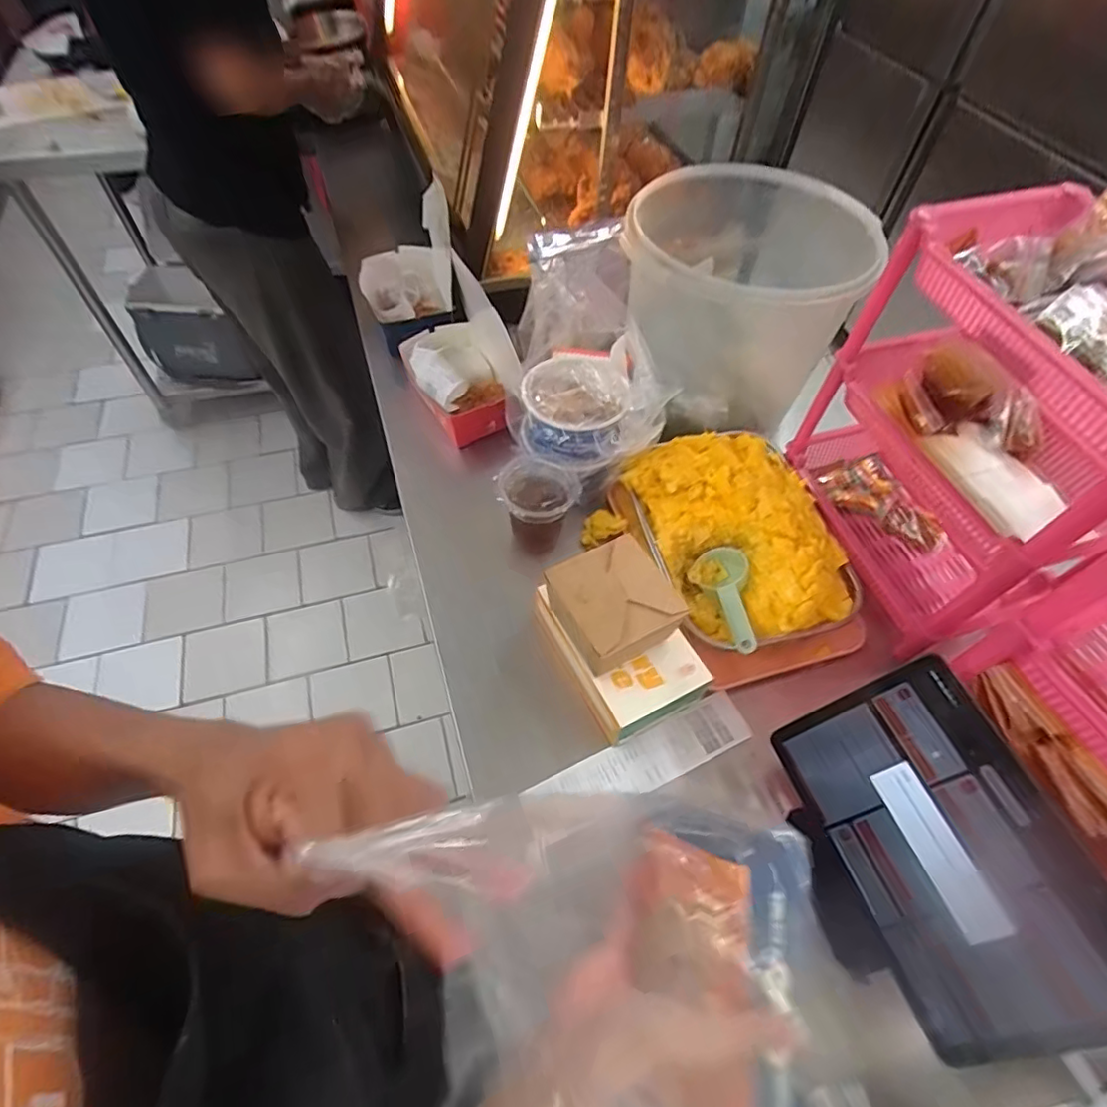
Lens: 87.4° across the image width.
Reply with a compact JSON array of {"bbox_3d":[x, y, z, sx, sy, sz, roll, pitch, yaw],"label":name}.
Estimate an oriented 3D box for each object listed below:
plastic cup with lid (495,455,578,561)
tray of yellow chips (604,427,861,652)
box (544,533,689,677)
[{"bbox_3d":[-0.017,-0.052,0.678,0.083,0.091,0.079,1,56,-2],"label":"plastic cup with lid"},{"bbox_3d":[0.208,-0.026,0.668,0.203,0.086,0.271,-13,58,-11],"label":"tray of yellow chips"},{"bbox_3d":[0.056,0.050,0.554,0.096,0.071,0.100,-24,61,-17],"label":"box"}]

